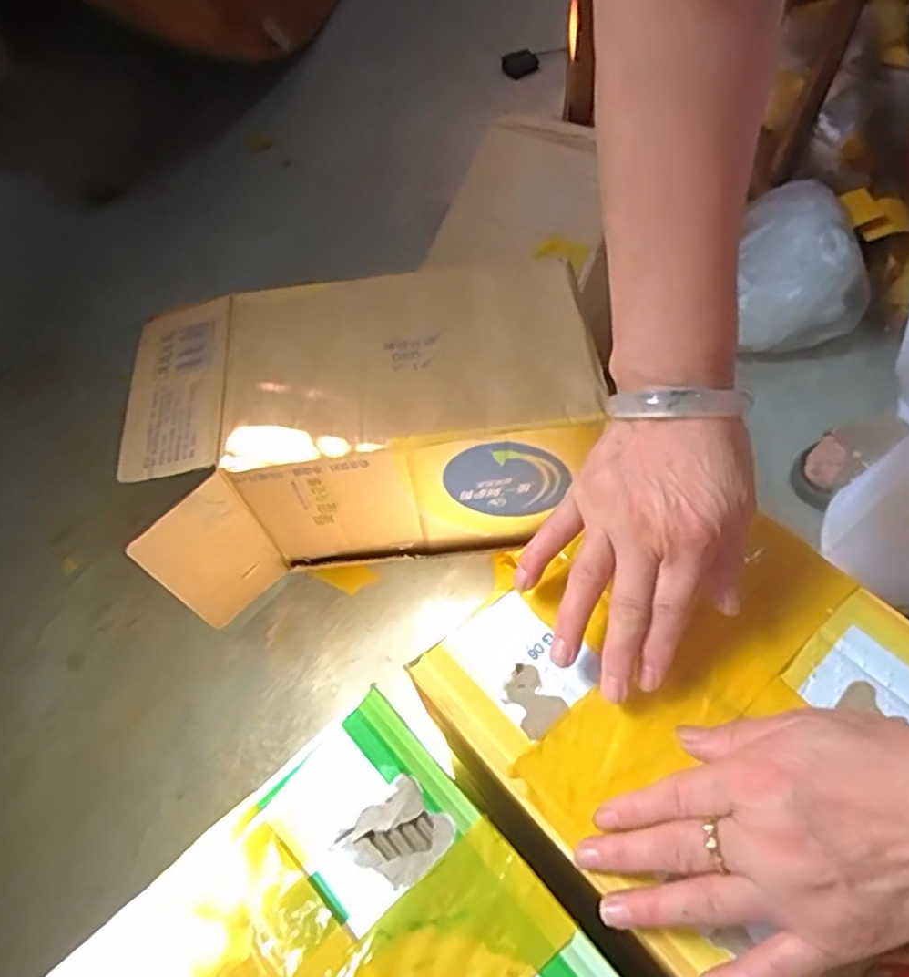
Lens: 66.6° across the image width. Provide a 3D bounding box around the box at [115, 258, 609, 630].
[{"bbox_3d":[-0.083,-0.063,0.696,0.416,0.202,0.242,-14,60,-4],"label":"box"}]

